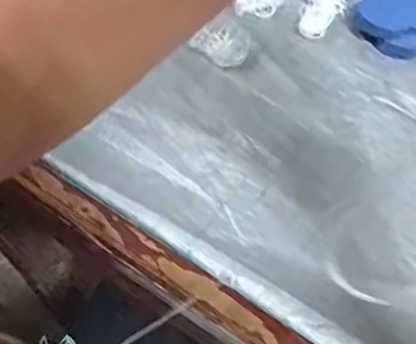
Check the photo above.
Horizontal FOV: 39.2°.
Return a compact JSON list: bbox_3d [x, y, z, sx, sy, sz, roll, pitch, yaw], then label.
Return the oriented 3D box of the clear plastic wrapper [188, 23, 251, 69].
[{"bbox_3d":[0.012,-0.105,0.471,0.043,0.010,0.039,31,63,14],"label":"clear plastic wrapper"}]

